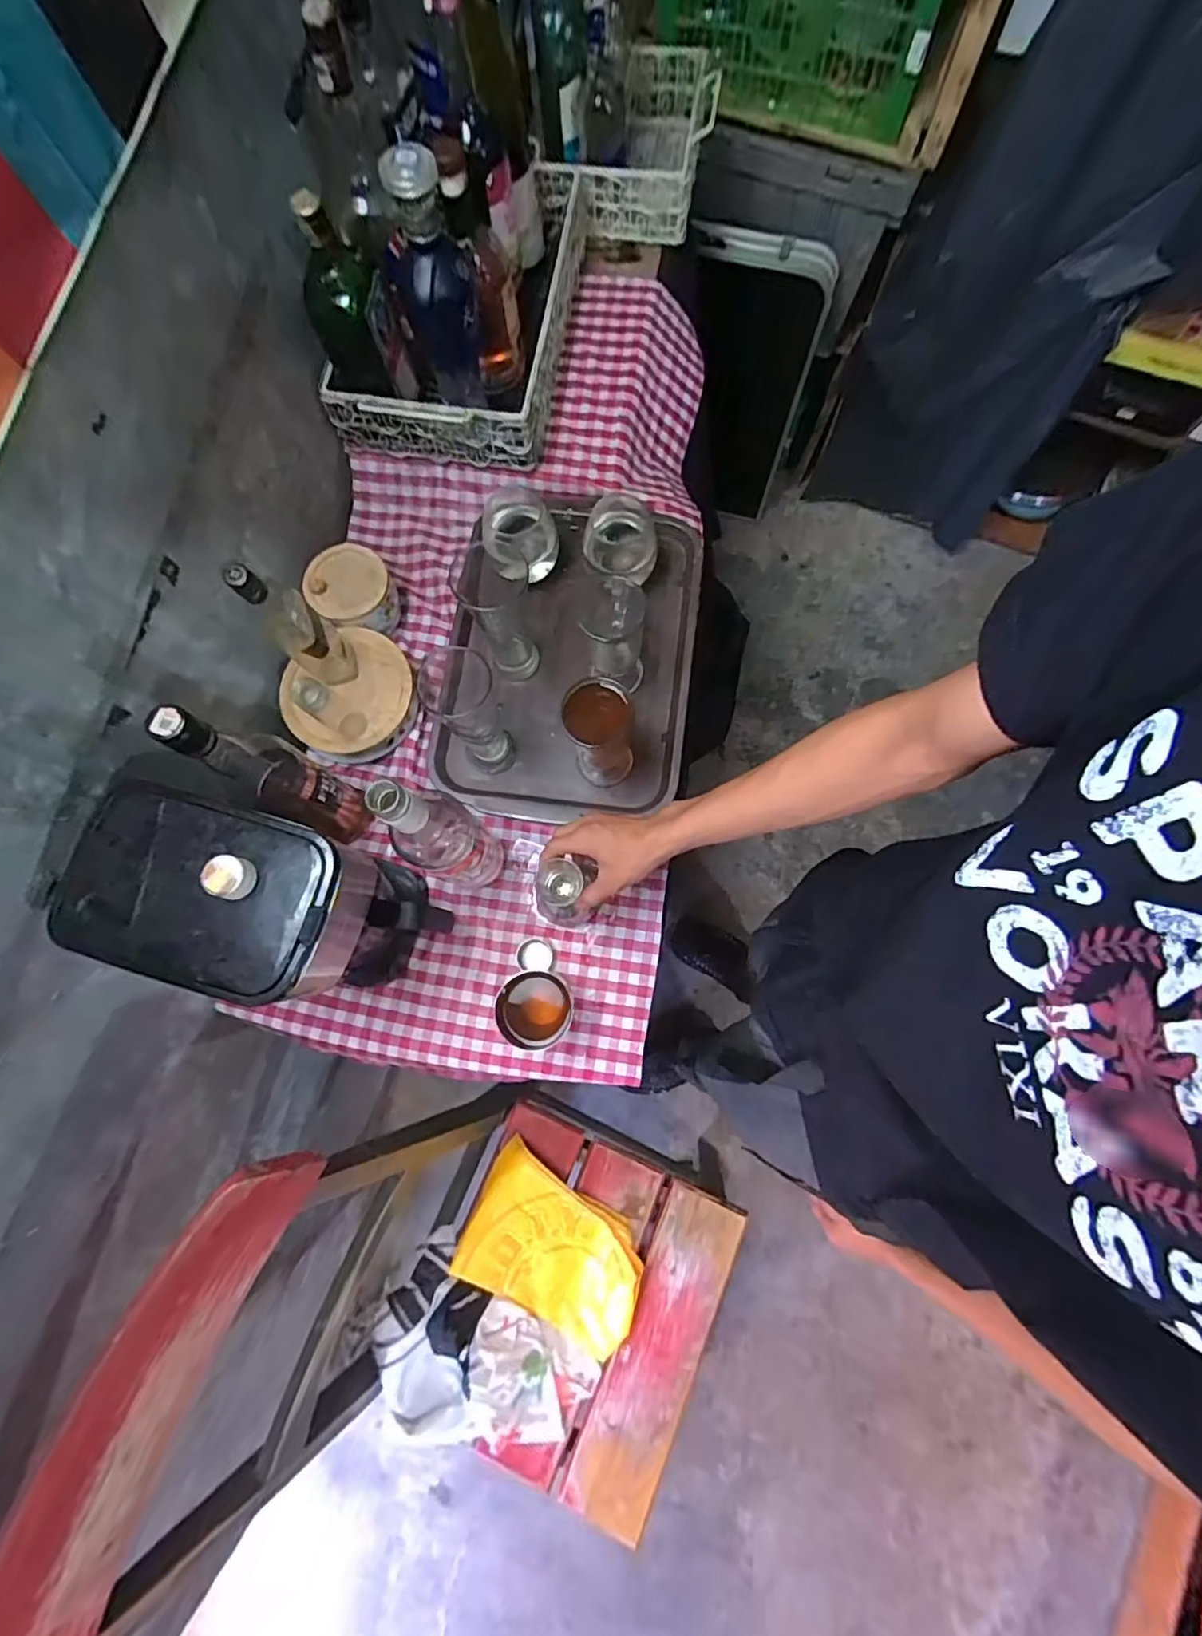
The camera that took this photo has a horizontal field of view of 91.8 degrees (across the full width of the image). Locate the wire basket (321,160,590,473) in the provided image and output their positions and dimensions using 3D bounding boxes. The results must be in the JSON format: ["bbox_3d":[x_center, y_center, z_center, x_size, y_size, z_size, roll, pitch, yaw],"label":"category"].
[{"bbox_3d":[-0.172,-0.653,0.745,0.245,0.088,0.402,10,77,1],"label":"wire basket"}]

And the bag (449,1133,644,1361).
[{"bbox_3d":[-0.061,0.584,0.786,0.248,0.048,0.167,30,78,6],"label":"bag"}]

